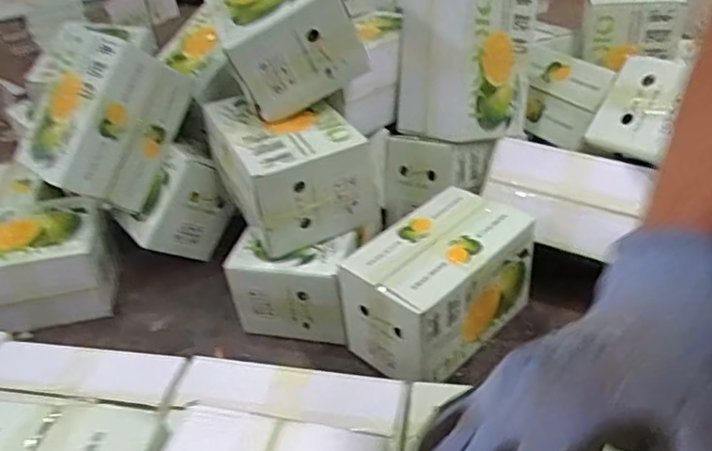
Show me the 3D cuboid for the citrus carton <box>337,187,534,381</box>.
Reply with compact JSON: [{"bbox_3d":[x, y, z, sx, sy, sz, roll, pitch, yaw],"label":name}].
[{"bbox_3d":[0.127,0.086,0.911,0.262,0.171,0.159,-32,44,-30],"label":"citrus carton"}]

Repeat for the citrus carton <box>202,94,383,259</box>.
[{"bbox_3d":[-0.112,-0.107,0.981,0.194,0.143,0.268,-21,39,-19],"label":"citrus carton"}]

